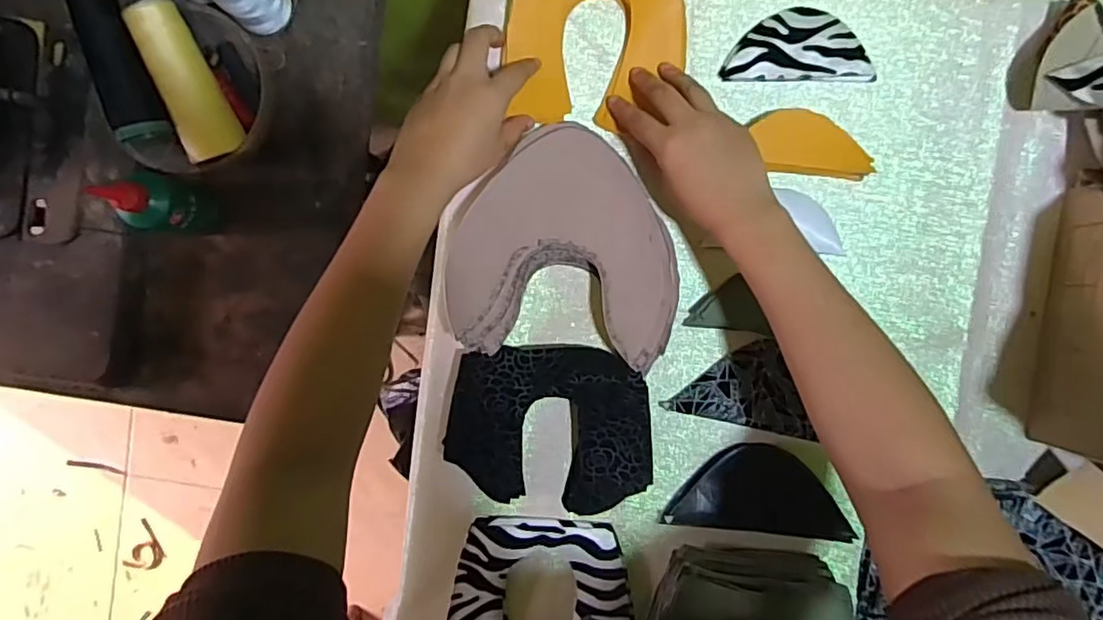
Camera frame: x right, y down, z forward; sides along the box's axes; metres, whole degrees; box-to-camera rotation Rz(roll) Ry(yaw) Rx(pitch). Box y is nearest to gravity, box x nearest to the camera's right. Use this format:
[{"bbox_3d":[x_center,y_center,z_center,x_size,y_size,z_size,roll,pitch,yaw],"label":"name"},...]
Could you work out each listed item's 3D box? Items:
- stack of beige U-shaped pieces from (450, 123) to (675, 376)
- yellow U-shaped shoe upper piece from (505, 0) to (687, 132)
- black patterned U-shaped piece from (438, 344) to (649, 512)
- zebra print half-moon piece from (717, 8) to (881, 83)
[{"bbox_3d":[0.011,-0.050,0.470,0.169,0.030,0.172,4,92,2],"label":"stack of beige U-shaped pieces"},{"bbox_3d":[0.035,-0.206,0.471,0.133,0.035,0.118,5,92,2],"label":"yellow U-shaped shoe upper piece"},{"bbox_3d":[-0.001,0.096,0.493,0.159,0.025,0.131,0,92,2],"label":"black patterned U-shaped piece"},{"bbox_3d":[0.193,-0.206,0.477,0.111,0.006,0.053,1,100,3],"label":"zebra print half-moon piece"}]

